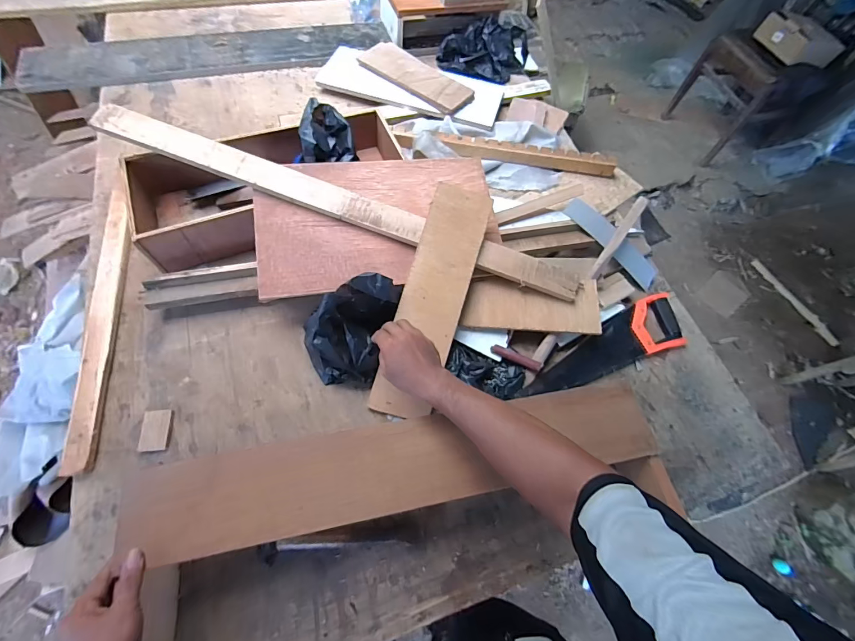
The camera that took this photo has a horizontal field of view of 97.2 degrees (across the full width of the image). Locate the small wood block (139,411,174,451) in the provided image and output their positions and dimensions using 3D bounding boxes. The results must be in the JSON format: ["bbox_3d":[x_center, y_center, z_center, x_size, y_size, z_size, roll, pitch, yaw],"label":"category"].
[{"bbox_3d":[-0.462,0.187,0.642,0.047,0.007,0.067,-4,61,-5],"label":"small wood block"}]

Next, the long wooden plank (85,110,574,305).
[{"bbox_3d":[-0.163,-0.230,0.743,0.963,0.022,0.064,20,73,-1],"label":"long wooden plank"}]

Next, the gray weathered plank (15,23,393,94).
[{"bbox_3d":[-0.608,-0.781,1.094,1.004,0.033,0.204,-12,62,-9],"label":"gray weathered plank"}]

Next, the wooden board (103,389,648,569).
[{"bbox_3d":[-0.015,0.207,0.556,0.755,0.028,0.125,-8,66,-10],"label":"wooden board"}]

